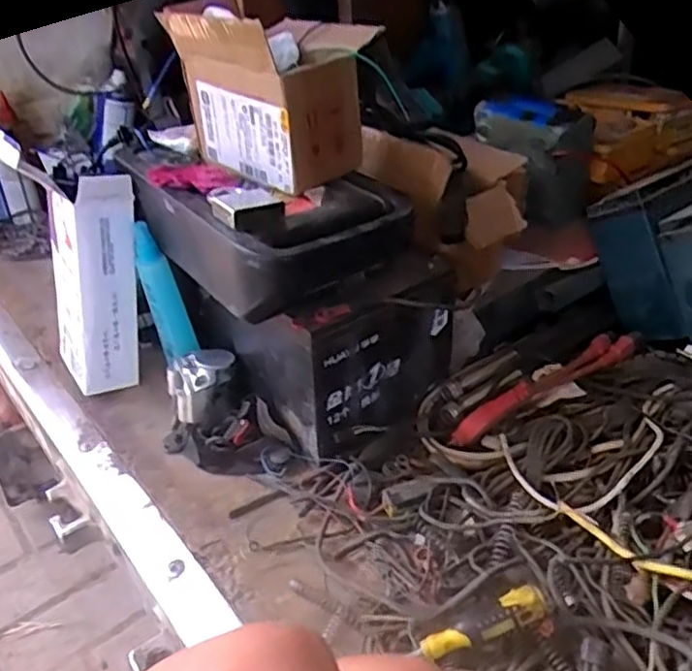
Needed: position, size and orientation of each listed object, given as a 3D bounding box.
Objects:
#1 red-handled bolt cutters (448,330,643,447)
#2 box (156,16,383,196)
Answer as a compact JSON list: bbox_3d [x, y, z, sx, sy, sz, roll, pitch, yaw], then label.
[{"bbox_3d":[0.213,0.047,0.712,0.255,0.024,0.031,-22,38,-27],"label":"red-handled bolt cutters"},{"bbox_3d":[-0.064,-0.213,0.610,0.132,0.138,0.130,-29,41,-34],"label":"box"}]

